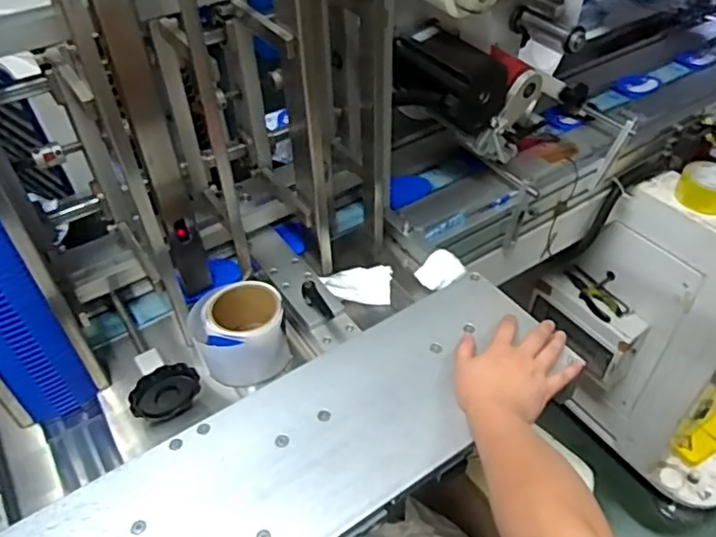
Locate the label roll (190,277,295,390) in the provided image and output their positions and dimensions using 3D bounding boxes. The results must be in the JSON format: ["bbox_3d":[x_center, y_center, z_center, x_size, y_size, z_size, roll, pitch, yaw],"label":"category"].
[{"bbox_3d":[-0.138,0.080,0.716,0.105,0.076,0.108,-1,45,1],"label":"label roll"}]

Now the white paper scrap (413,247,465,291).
[{"bbox_3d":[0.111,0.001,0.796,0.059,0.026,0.047,-34,53,-28],"label":"white paper scrap"}]

